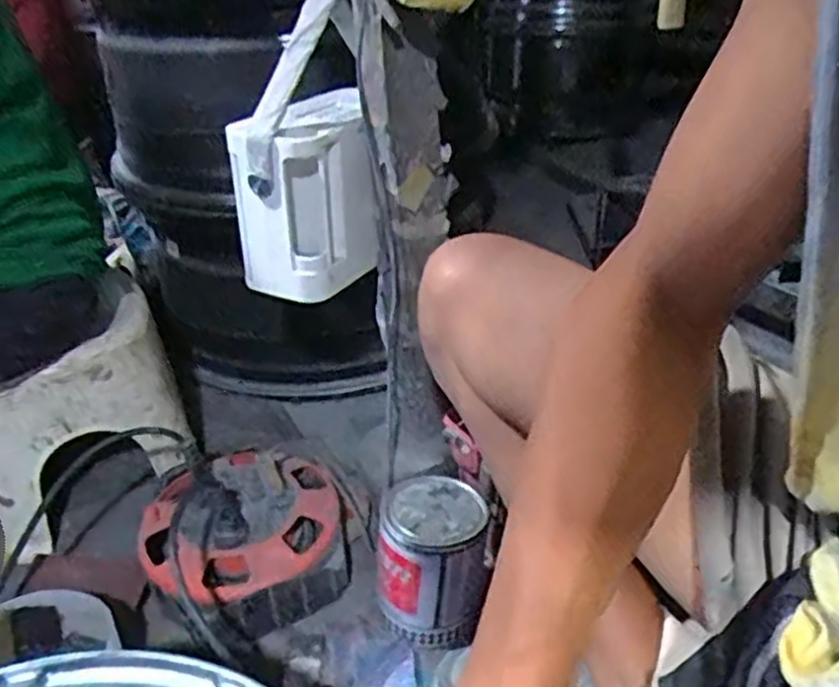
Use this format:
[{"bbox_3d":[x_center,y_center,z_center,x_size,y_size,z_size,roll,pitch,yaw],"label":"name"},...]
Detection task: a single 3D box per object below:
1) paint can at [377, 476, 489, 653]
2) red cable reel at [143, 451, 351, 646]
[{"bbox_3d":[0.015,0.215,0.757,0.107,0.117,0.118,1,31,7],"label":"paint can"},{"bbox_3d":[-0.179,0.197,0.787,0.196,0.117,0.199,-2,31,1],"label":"red cable reel"}]

